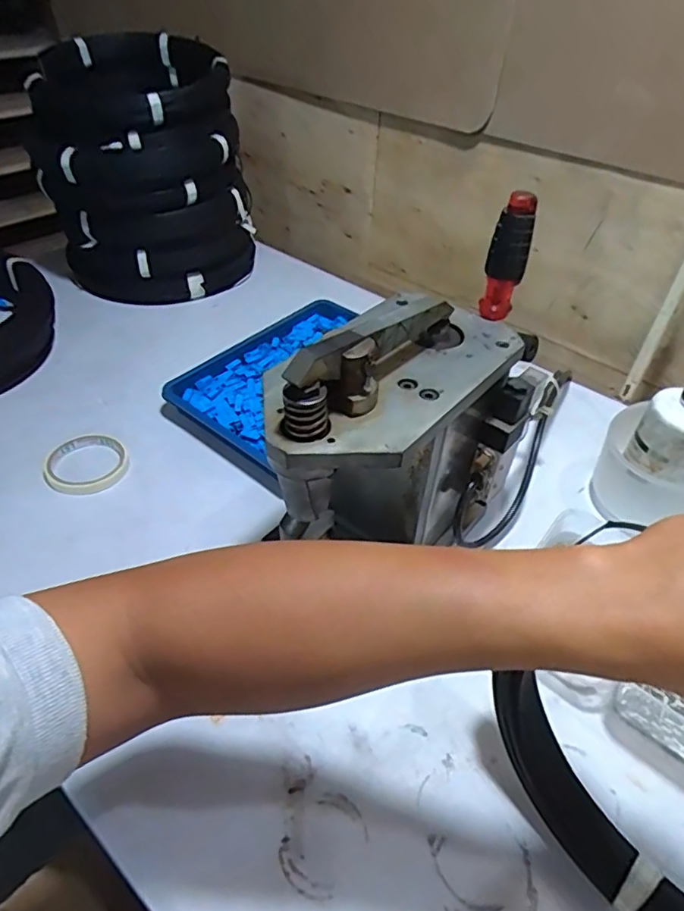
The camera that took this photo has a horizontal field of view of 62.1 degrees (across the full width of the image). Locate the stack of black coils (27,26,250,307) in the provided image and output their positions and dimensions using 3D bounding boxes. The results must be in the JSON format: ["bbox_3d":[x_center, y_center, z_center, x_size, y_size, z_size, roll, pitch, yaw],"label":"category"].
[{"bbox_3d":[-0.294,-0.414,0.871,0.246,0.331,0.254,17,46,13],"label":"stack of black coils"}]

